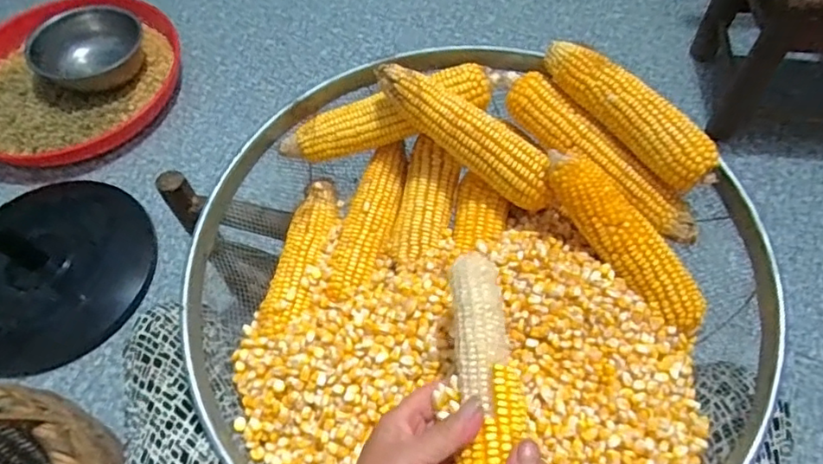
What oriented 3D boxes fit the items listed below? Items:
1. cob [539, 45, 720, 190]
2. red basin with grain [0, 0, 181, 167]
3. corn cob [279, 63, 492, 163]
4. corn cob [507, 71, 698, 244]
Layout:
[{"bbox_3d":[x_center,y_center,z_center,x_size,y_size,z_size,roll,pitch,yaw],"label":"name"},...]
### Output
[{"bbox_3d":[0.207,-0.119,0.535,0.044,0.041,0.194,-34,64,-17],"label":"cob"},{"bbox_3d":[-0.719,-0.330,1.142,0.451,0.095,0.403,0,59,2],"label":"red basin with grain"},{"bbox_3d":[-0.025,-0.121,0.588,0.223,0.052,0.048,-17,60,-8],"label":"corn cob"},{"bbox_3d":[0.181,-0.079,0.555,0.046,0.043,0.242,-36,64,-17],"label":"corn cob"}]

